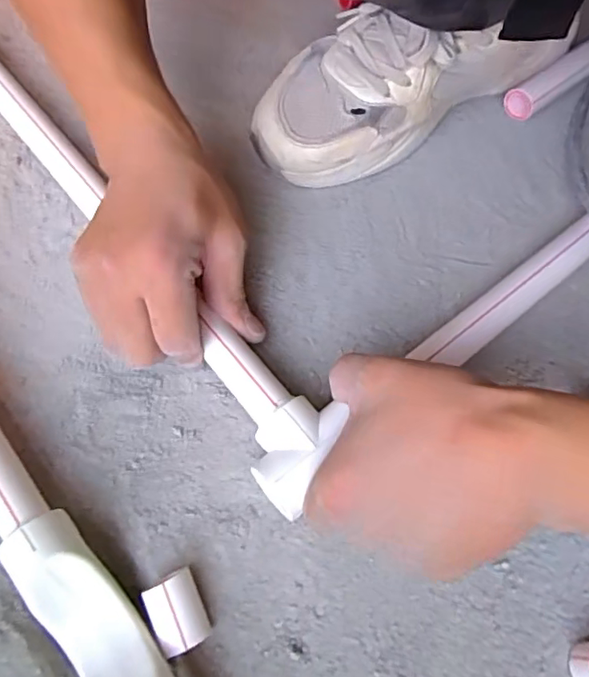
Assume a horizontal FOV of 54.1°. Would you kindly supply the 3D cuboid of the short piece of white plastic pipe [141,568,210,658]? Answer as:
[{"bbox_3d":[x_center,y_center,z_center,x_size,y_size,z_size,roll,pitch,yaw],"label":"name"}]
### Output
[{"bbox_3d":[-0.058,0.136,0.286,0.025,0.023,0.034,-22,66,-13],"label":"short piece of white plastic pipe"}]

